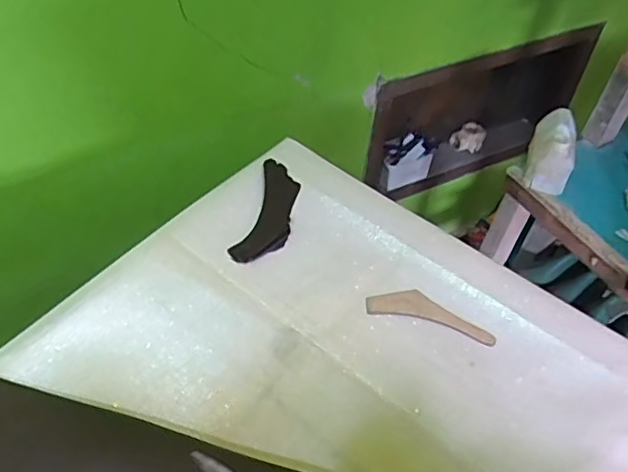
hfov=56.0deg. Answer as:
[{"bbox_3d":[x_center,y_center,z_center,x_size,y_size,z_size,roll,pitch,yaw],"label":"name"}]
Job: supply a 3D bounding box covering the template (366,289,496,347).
[{"bbox_3d":[0.138,0.090,0.697,0.148,0.005,0.042,15,64,9],"label":"template"}]

